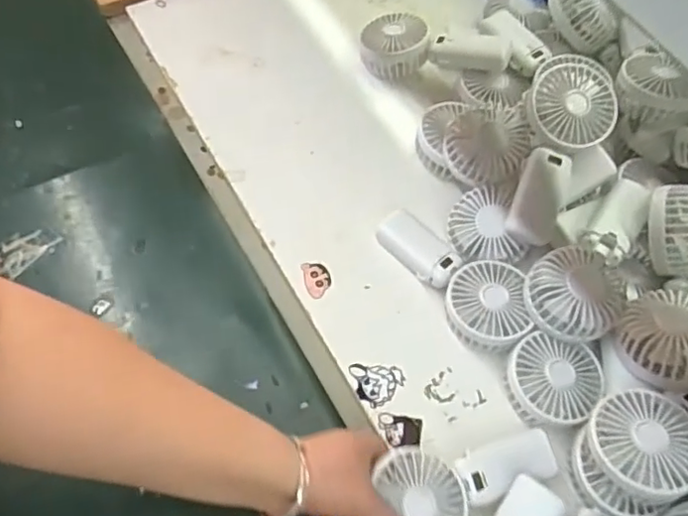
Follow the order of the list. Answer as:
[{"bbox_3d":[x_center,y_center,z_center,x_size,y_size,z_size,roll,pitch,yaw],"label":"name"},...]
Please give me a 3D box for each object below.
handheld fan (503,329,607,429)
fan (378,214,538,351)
[{"bbox_3d":[0.191,0.118,0.574,0.082,0.040,0.078,2,62,-4],"label":"handheld fan"},{"bbox_3d":[0.117,0.013,0.621,0.090,0.049,0.185,-32,68,-14],"label":"fan"}]

